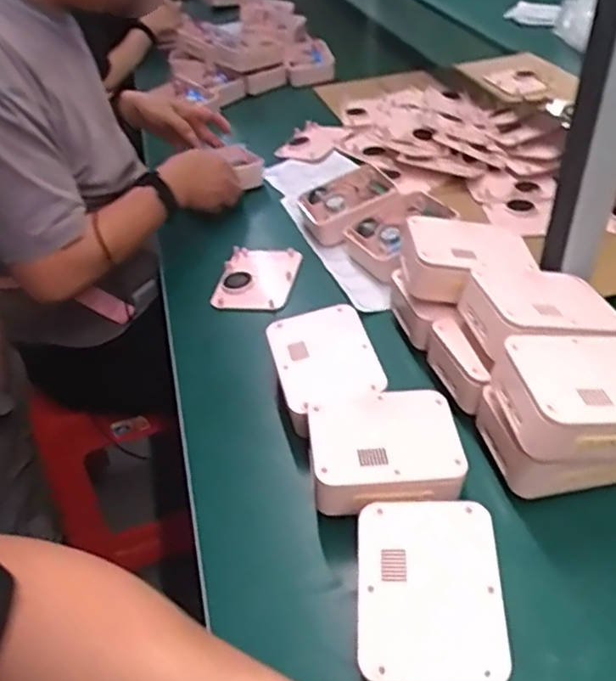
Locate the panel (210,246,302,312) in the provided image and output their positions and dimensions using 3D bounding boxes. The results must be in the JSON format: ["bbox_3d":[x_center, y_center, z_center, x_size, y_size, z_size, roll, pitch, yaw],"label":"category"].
[{"bbox_3d":[-0.067,-0.085,0.839,0.100,0.015,0.121,1,40,9],"label":"panel"}]

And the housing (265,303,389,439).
[{"bbox_3d":[0.018,0.031,0.652,0.102,0.057,0.131,-12,40,-8],"label":"housing"}]

